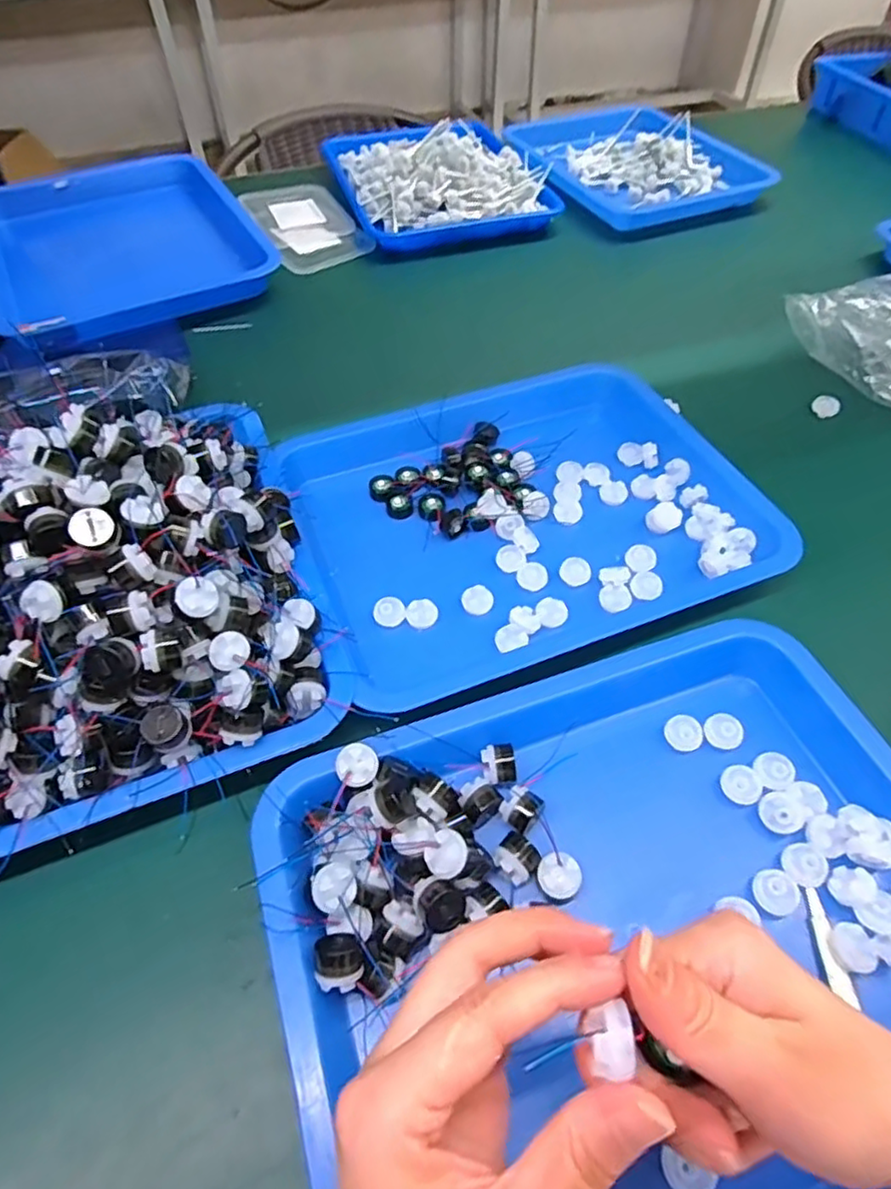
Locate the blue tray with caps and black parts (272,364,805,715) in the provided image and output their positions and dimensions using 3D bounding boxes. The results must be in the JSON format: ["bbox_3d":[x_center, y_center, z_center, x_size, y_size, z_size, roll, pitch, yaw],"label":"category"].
[{"bbox_3d":[0.053,-0.066,0.485,0.325,0.040,0.259,-17,53,-15],"label":"blue tray with caps and black parts"}]

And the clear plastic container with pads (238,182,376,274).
[{"bbox_3d":[-0.175,-0.459,0.802,0.114,0.025,0.206,-19,54,-16],"label":"clear plastic container with pads"}]

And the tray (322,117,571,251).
[{"bbox_3d":[-0.010,-0.546,0.829,0.253,0.069,0.280,-10,52,-9],"label":"tray"}]

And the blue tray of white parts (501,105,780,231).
[{"bbox_3d":[0.256,-0.579,0.861,0.284,0.046,0.294,-13,52,-11],"label":"blue tray of white parts"}]

